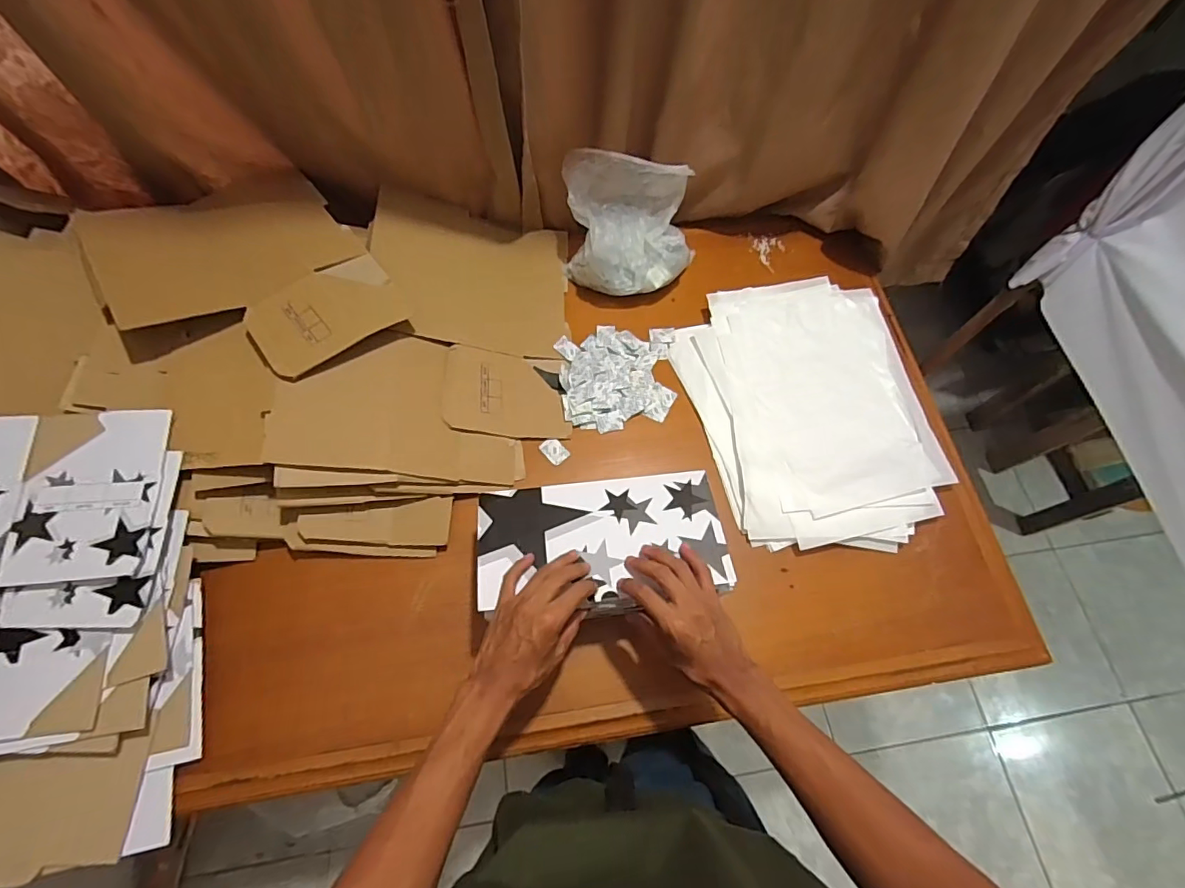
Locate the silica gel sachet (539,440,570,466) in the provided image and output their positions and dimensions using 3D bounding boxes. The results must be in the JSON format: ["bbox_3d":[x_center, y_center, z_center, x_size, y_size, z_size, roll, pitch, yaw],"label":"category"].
[{"bbox_3d":[-0.055,0.010,0.756,0.030,0.005,0.040,-40,74,-18],"label":"silica gel sachet"}]

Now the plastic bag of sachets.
[{"bbox_3d":[0.057,-0.337,0.812,0.208,0.150,0.154,5,66,-1],"label":"plastic bag of sachets"}]

